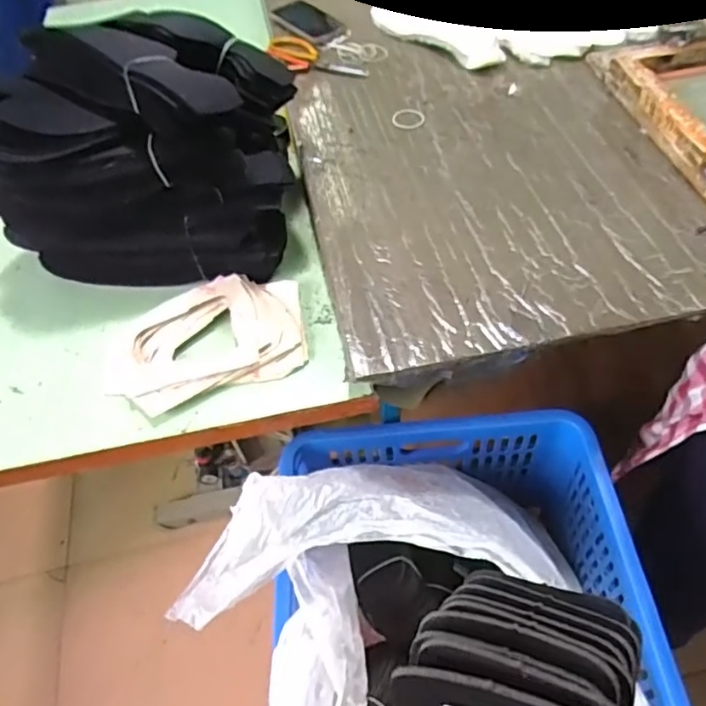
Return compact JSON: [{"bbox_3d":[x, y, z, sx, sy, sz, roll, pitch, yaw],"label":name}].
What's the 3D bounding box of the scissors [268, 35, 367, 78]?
[{"bbox_3d":[-0.068,-0.493,1.013,0.182,0.030,0.078,28,60,24],"label":"scissors"}]

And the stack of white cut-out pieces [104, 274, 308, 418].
[{"bbox_3d":[-0.178,-0.017,0.726,0.240,0.028,0.154,-19,53,-8],"label":"stack of white cut-out pieces"}]

